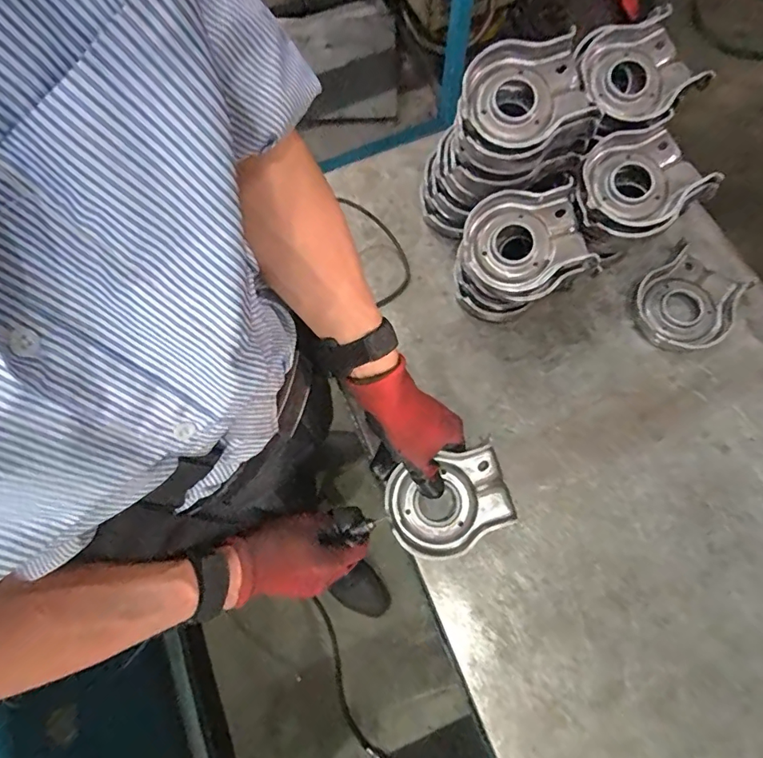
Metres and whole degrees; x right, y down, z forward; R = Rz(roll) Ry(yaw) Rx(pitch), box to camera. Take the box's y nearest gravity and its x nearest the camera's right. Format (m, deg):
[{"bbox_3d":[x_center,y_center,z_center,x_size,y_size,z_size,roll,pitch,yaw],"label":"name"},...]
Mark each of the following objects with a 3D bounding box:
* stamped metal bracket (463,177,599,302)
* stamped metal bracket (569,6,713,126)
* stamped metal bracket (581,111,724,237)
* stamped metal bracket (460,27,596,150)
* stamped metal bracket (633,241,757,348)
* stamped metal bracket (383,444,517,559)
[{"bbox_3d":[0.150,-0.141,0.503,0.123,0.045,0.106,-19,86,-1],"label":"stamped metal bracket"},{"bbox_3d":[0.272,-0.330,0.509,0.131,0.036,0.110,-28,72,-9],"label":"stamped metal bracket"},{"bbox_3d":[0.274,-0.211,0.502,0.129,0.030,0.108,-35,73,-11],"label":"stamped metal bracket"},{"bbox_3d":[0.148,-0.284,0.471,0.127,0.034,0.093,-29,91,-8],"label":"stamped metal bracket"},{"bbox_3d":[0.356,-0.092,0.550,0.123,0.036,0.101,-41,74,-12],"label":"stamped metal bracket"},{"bbox_3d":[0.068,0.124,0.473,0.121,0.021,0.087,-18,71,-5],"label":"stamped metal bracket"}]

